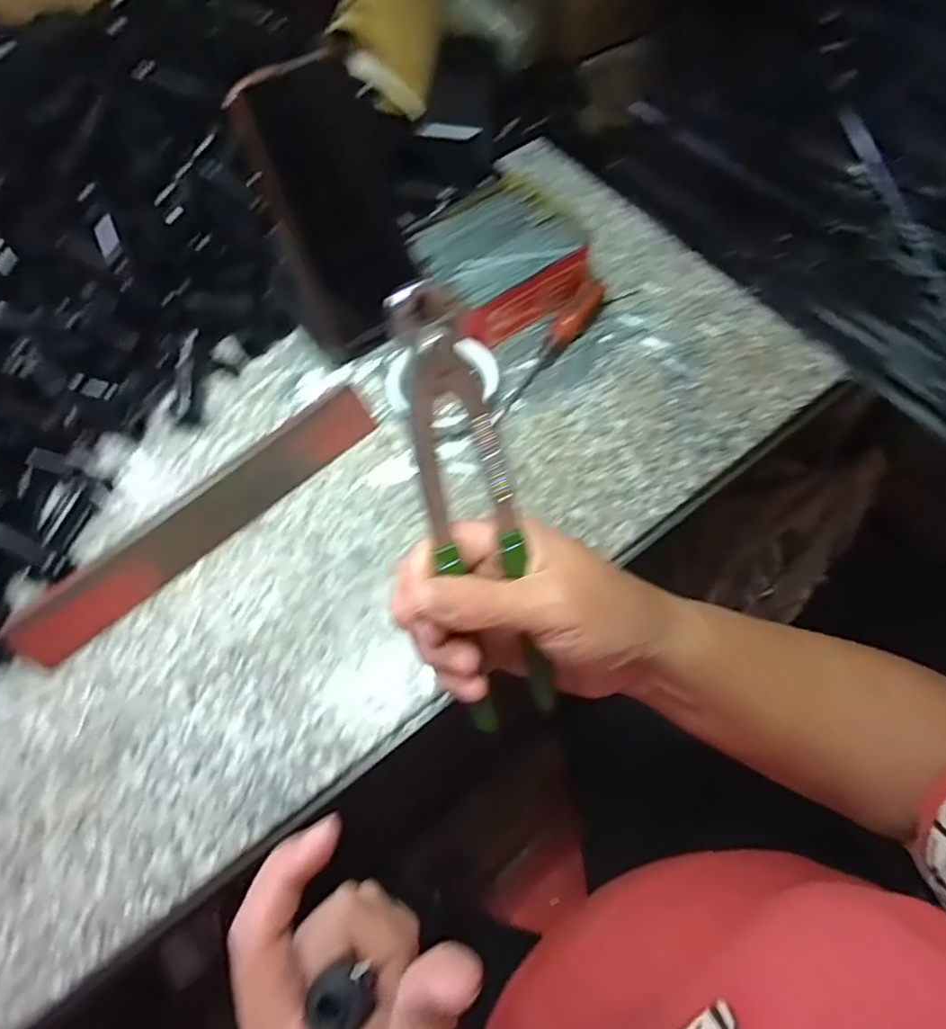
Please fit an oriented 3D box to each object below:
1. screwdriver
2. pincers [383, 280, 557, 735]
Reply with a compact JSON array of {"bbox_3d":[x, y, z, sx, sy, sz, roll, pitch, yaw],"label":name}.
[{"bbox_3d":[0.058,-0.120,0.466,0.024,0.025,0.135,31,69,16],"label":"screwdriver"},{"bbox_3d":[0.001,0.008,0.262,0.039,0.194,0.022,-17,23,-6],"label":"pincers"}]

